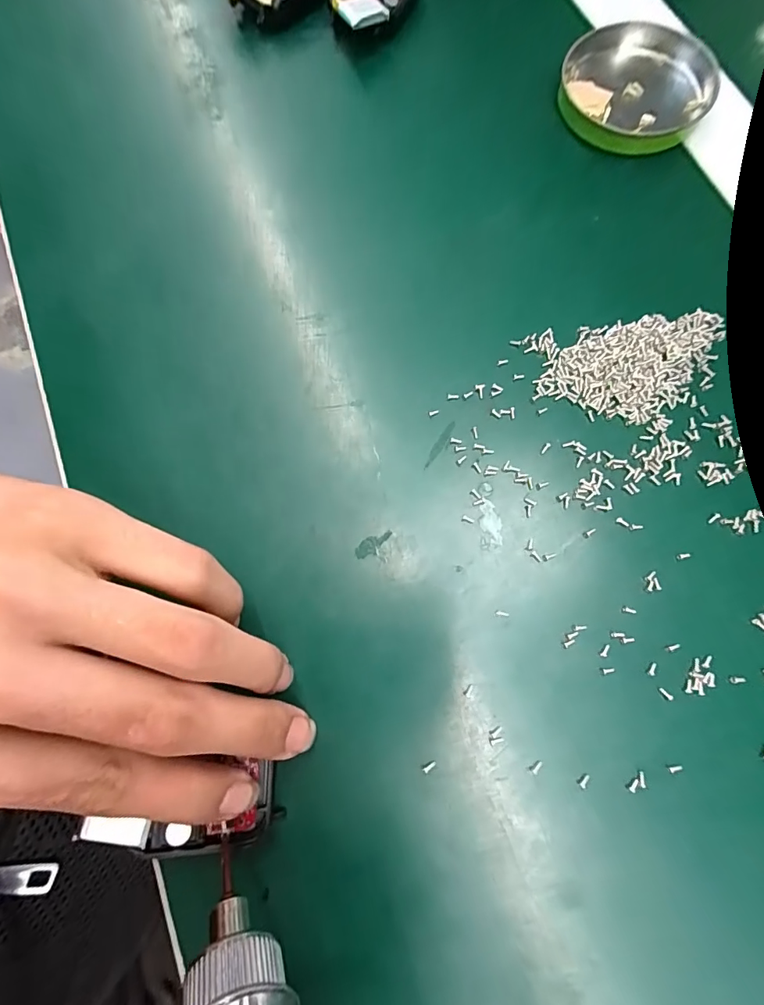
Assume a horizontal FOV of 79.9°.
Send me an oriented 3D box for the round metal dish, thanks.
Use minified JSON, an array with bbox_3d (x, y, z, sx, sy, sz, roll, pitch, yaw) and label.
[{"bbox_3d":[0.114,-0.187,0.208,0.064,0.016,0.056,22,78,7],"label":"round metal dish"}]

